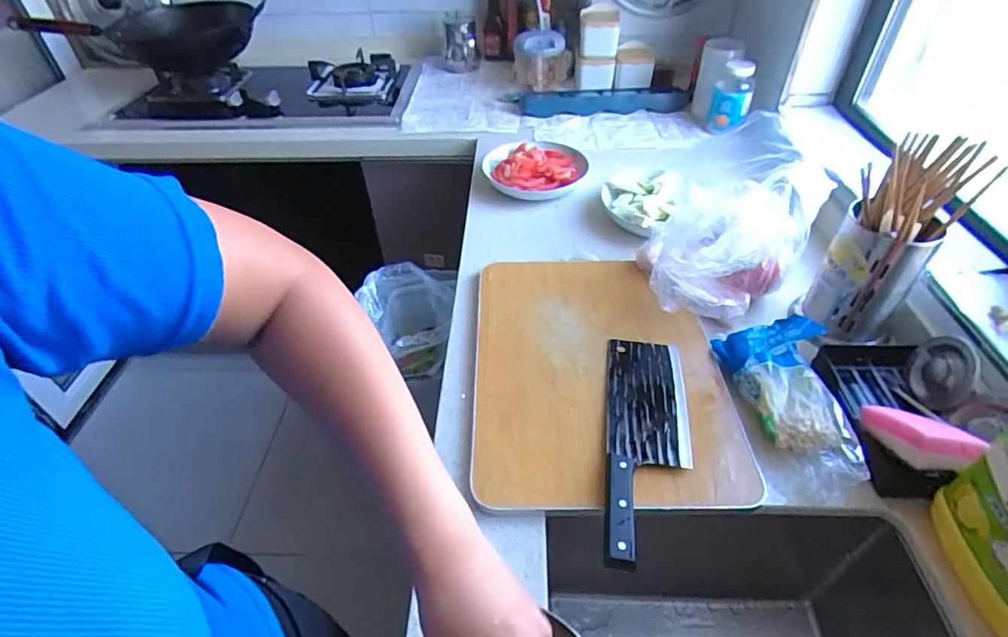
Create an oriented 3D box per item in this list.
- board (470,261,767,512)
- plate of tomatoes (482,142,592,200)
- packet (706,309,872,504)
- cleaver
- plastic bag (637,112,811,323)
[{"bbox_3d":[0.117,0.052,0.669,0.304,0.029,0.396,-2,44,0],"label":"board"},{"bbox_3d":[0.059,-0.287,1.008,0.190,0.054,0.183,-2,43,2],"label":"plate of tomatoes"},{"bbox_3d":[0.317,0.086,0.586,0.105,0.047,0.216,-1,43,3],"label":"packet"},{"bbox_3d":[0.157,0.122,0.571,0.088,0.029,0.284,4,44,8],"label":"cleaver"},{"bbox_3d":[0.303,-0.138,0.718,0.190,0.194,0.283,14,46,18],"label":"plastic bag"}]

